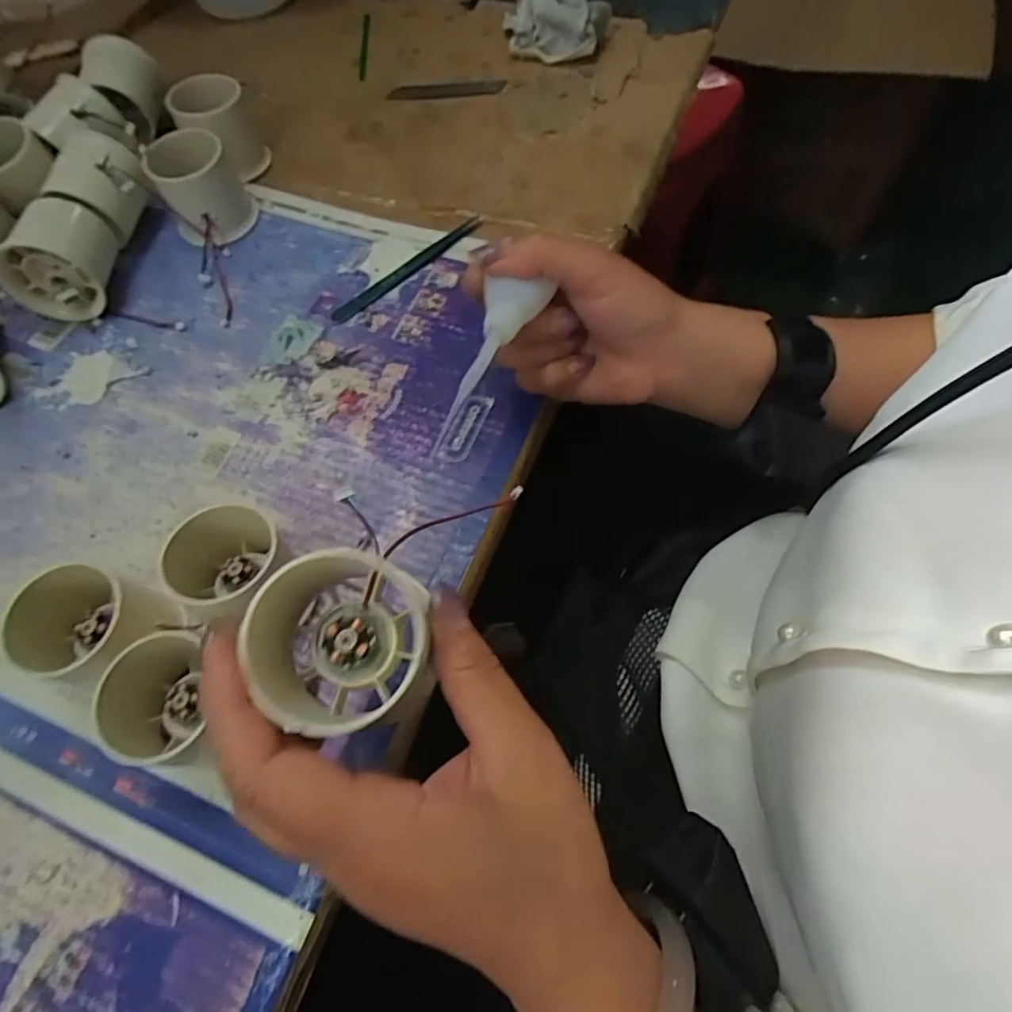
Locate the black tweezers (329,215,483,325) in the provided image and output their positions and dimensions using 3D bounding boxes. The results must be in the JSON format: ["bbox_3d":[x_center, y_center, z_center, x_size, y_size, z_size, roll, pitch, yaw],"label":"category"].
[{"bbox_3d":[-0.065,-0.161,0.395,0.125,0.006,0.012,-39,69,-15],"label":"black tweezers"}]

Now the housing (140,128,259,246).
[{"bbox_3d":[-0.205,-0.214,0.398,0.053,0.053,0.047,-29,67,-11],"label":"housing"}]

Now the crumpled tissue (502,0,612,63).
[{"bbox_3d":[0.042,-0.423,0.493,0.088,0.044,0.096,3,65,3],"label":"crumpled tissue"}]

